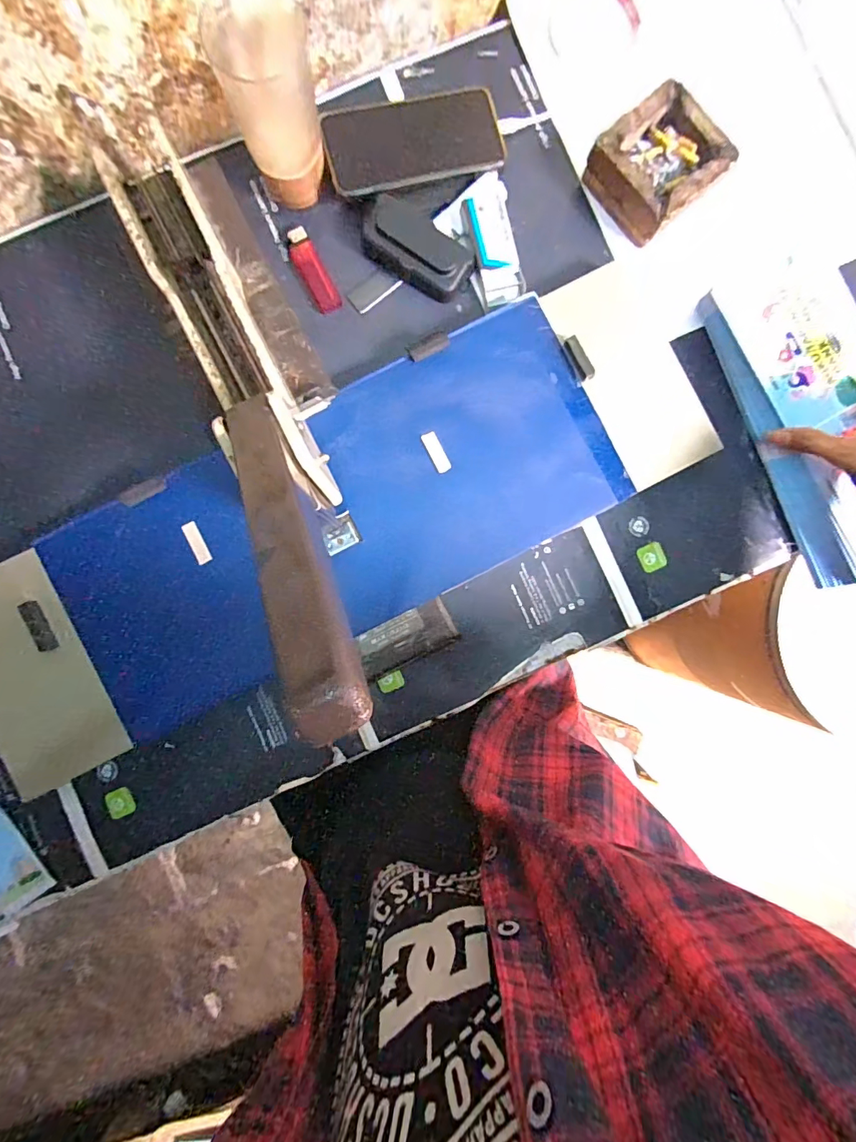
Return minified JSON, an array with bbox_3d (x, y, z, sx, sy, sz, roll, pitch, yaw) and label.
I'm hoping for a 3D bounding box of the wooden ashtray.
[{"bbox_3d":[0.215,-0.380,0.432,0.100,0.036,0.098,-40,90,-2],"label":"wooden ashtray"}]

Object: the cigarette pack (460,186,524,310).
[{"bbox_3d":[0.063,-0.309,0.436,0.042,0.020,0.101,-12,89,-1],"label":"cigarette pack"}]

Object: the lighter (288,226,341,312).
[{"bbox_3d":[-0.111,-0.288,0.440,0.026,0.013,0.080,-26,89,-2],"label":"lighter"}]

